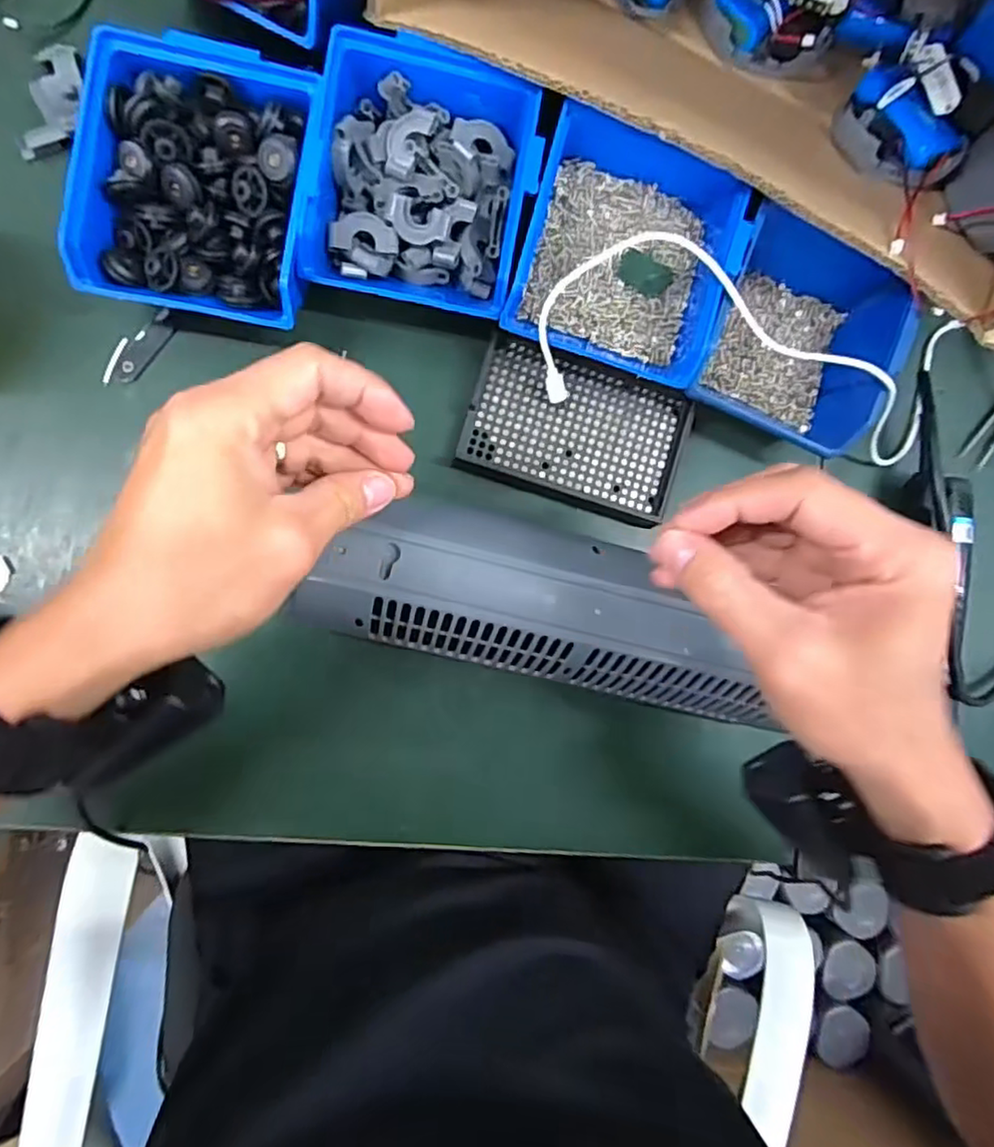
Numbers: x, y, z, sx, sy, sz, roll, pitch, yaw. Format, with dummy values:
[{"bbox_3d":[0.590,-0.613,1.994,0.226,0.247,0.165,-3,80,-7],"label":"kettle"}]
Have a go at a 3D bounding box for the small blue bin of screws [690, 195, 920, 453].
[{"bbox_3d":[0.188,-0.150,0.400,0.116,0.062,0.134,22,89,-5],"label":"small blue bin of screws"}]

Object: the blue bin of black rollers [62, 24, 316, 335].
[{"bbox_3d":[-0.160,-0.211,0.361,0.118,0.064,0.138,7,90,-5],"label":"blue bin of black rollers"}]

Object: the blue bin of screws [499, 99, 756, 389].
[{"bbox_3d":[0.076,-0.189,0.383,0.118,0.058,0.131,15,90,-5],"label":"blue bin of screws"}]

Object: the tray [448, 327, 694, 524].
[{"bbox_3d":[0.050,-0.088,0.397,0.133,0.012,0.086,17,87,-6],"label":"tray"}]

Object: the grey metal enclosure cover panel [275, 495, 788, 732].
[{"bbox_3d":[0.038,0.025,0.342,0.247,0.049,0.084,16,95,-9],"label":"grey metal enclosure cover panel"}]

